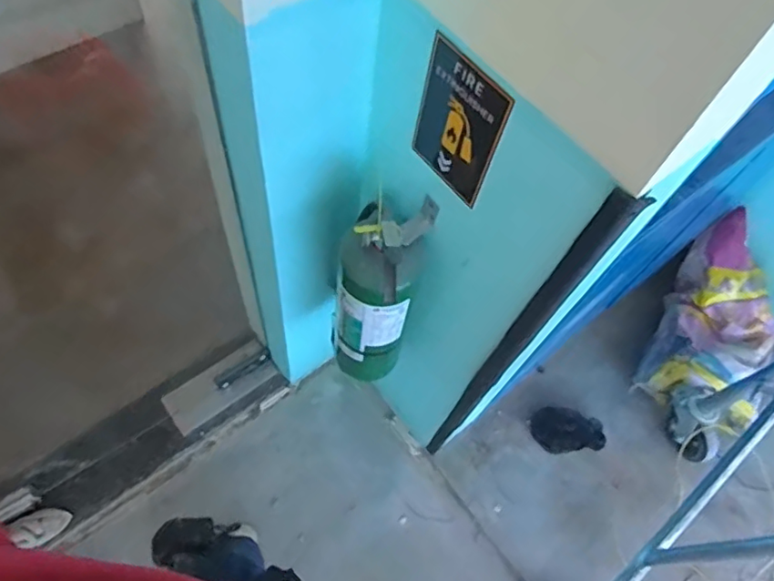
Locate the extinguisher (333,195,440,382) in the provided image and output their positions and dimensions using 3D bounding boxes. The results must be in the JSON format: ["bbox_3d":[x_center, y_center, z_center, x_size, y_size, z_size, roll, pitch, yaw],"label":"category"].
[{"bbox_3d":[-0.021,0.020,1.014,0.125,0.476,0.153,19,61,4],"label":"extinguisher"}]

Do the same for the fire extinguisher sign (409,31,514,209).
[{"bbox_3d":[0.084,-0.200,0.695,0.012,0.177,0.126,-34,70,-24],"label":"fire extinguisher sign"}]

